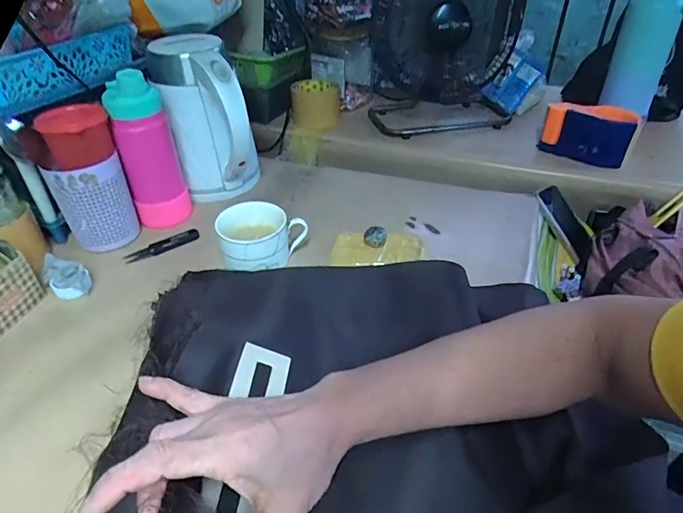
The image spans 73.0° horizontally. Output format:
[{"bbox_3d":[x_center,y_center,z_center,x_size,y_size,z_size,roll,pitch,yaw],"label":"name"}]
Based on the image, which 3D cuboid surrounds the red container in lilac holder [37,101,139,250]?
[{"bbox_3d":[-0.319,-0.094,0.587,0.068,0.173,0.083,10,39,13],"label":"red container in lilac holder"}]

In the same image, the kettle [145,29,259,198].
[{"bbox_3d":[-0.190,-0.191,0.672,0.131,0.209,0.141,-12,39,-14],"label":"kettle"}]

